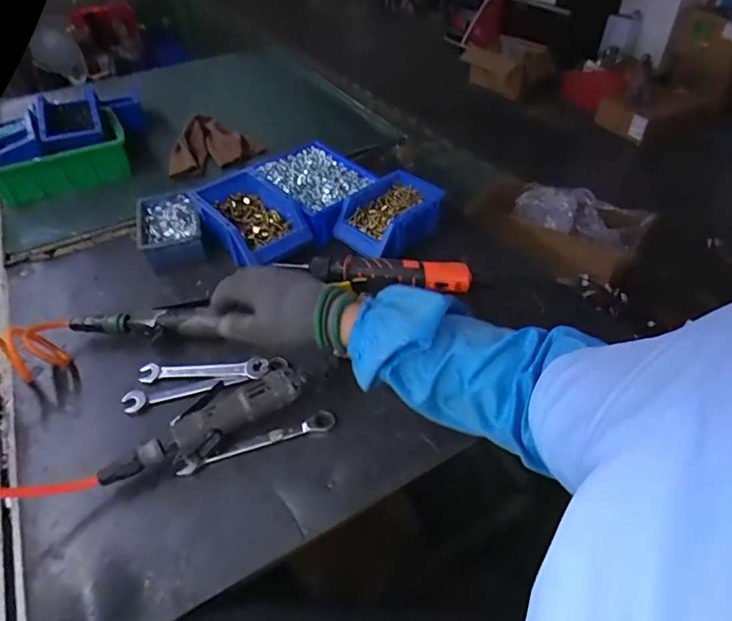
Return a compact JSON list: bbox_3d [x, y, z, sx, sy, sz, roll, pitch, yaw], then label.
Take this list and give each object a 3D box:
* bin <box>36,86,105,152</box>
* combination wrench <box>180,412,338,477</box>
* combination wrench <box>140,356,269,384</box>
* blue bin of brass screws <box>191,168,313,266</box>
[{"bbox_3d":[-0.554,-0.358,0.914,0.099,0.060,0.151,-19,46,-16],"label":"bin"},{"bbox_3d":[-0.117,0.143,0.530,0.170,0.012,0.023,-14,45,-12],"label":"combination wrench"},{"bbox_3d":[-0.200,0.073,0.600,0.154,0.013,0.031,-1,44,2],"label":"combination wrench"},{"bbox_3d":[-0.183,-0.147,0.765,0.124,0.067,0.193,-31,53,-25],"label":"blue bin of brass screws"}]

